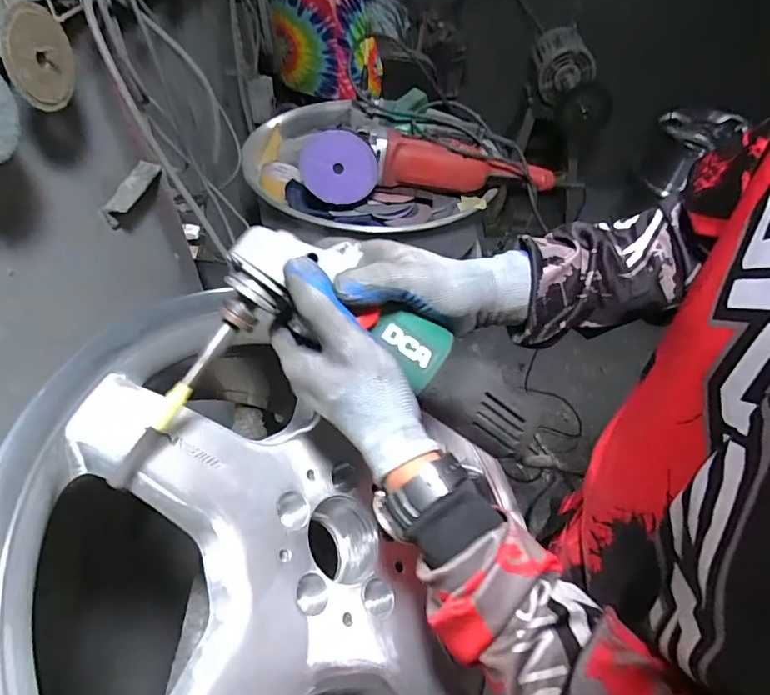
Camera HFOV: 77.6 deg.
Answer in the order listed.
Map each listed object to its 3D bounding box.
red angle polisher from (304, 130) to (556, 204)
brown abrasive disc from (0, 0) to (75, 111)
[{"bbox_3d":[0.081,-0.328,0.821,0.450,0.104,0.096,-10,50,-13],"label":"red angle polisher"},{"bbox_3d":[-0.328,-0.278,0.460,0.014,0.083,0.084,15,45,4],"label":"brown abrasive disc"}]

